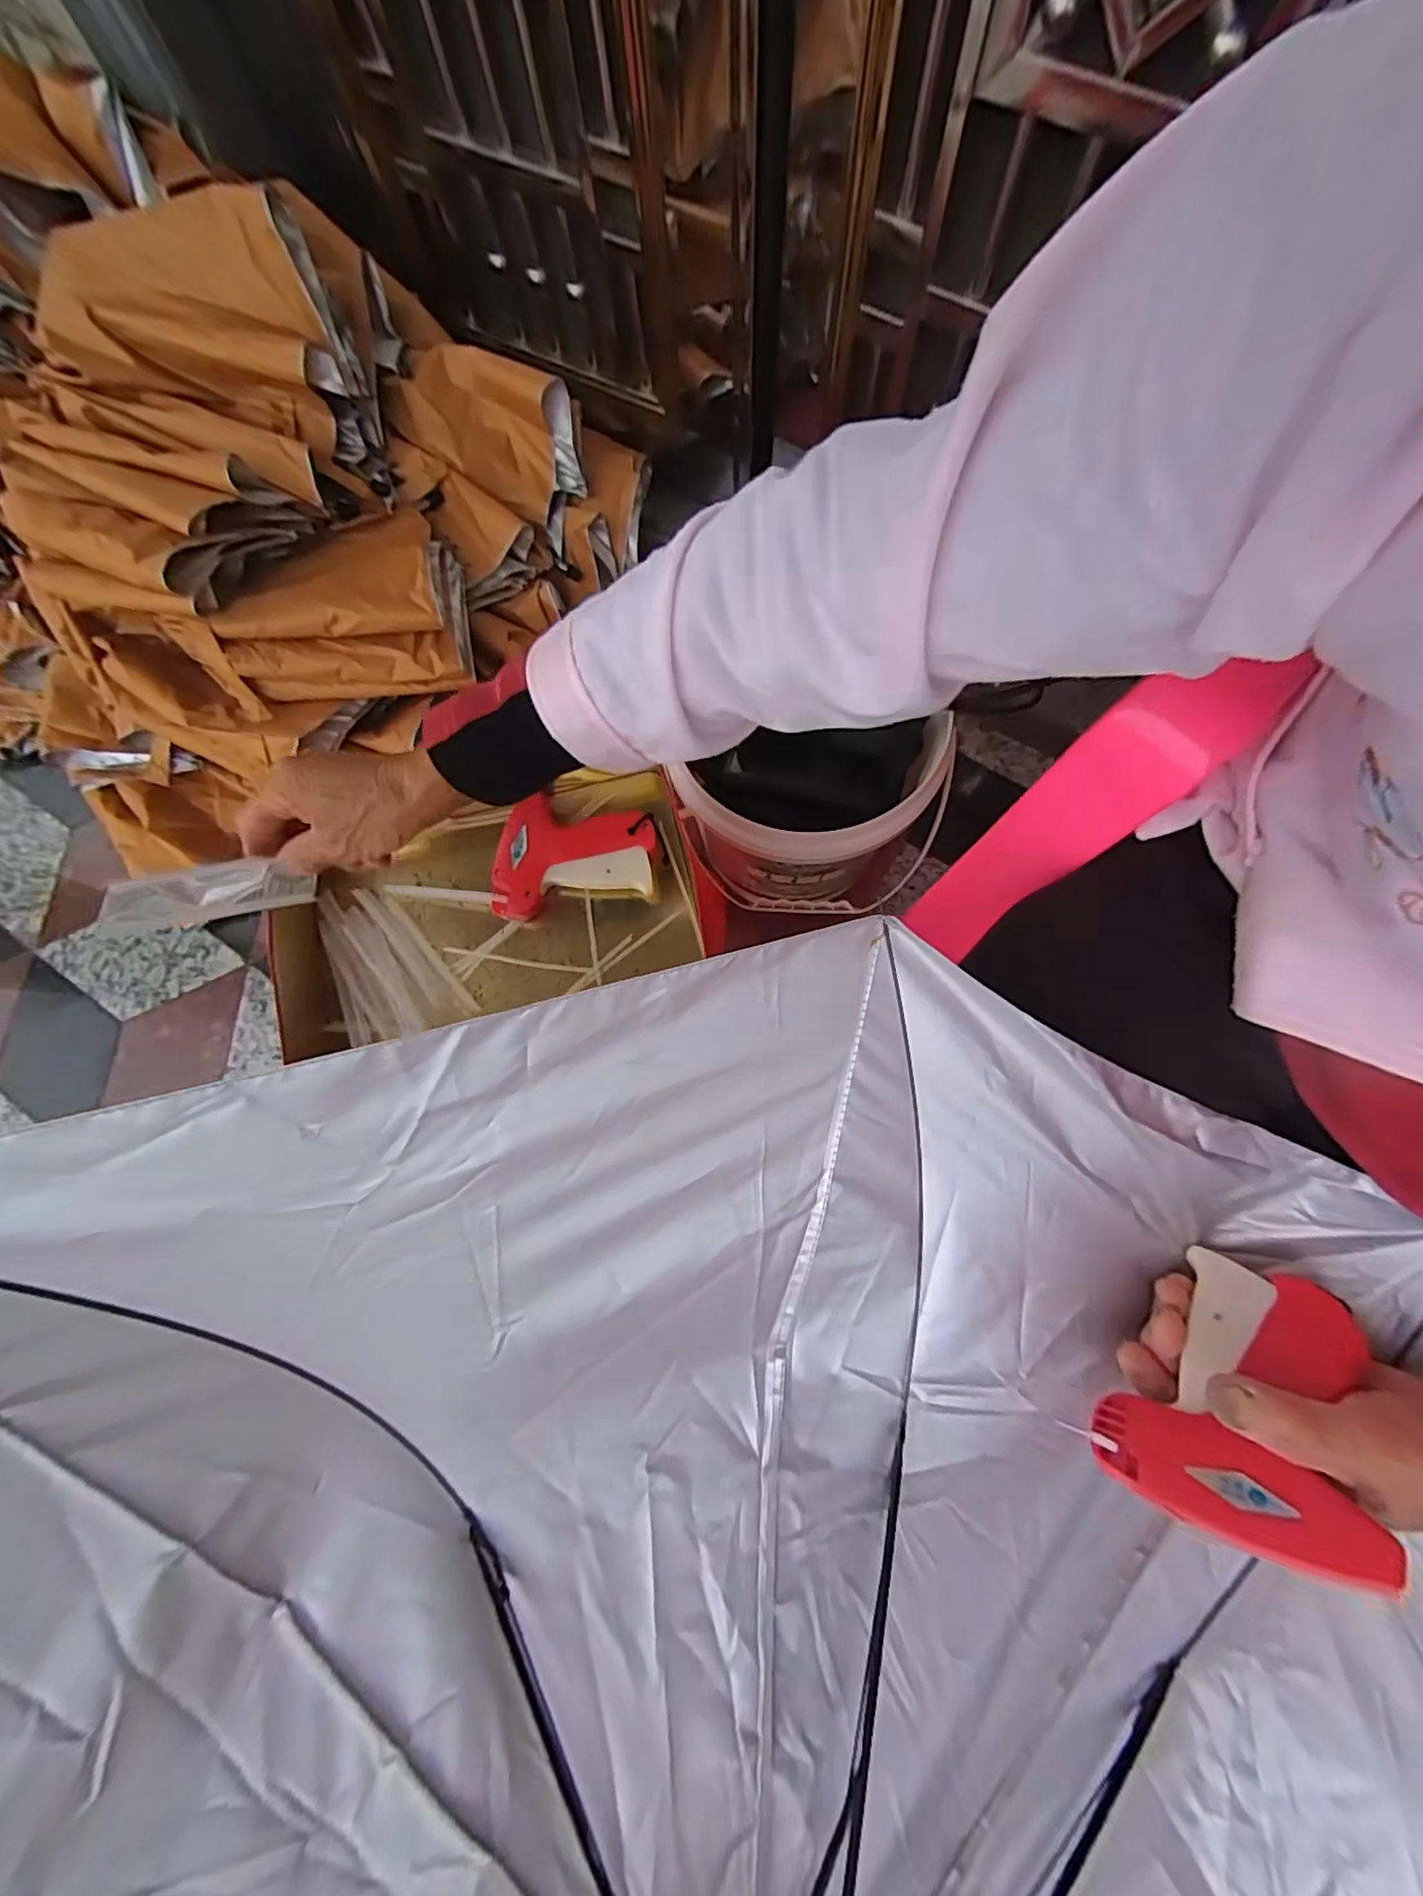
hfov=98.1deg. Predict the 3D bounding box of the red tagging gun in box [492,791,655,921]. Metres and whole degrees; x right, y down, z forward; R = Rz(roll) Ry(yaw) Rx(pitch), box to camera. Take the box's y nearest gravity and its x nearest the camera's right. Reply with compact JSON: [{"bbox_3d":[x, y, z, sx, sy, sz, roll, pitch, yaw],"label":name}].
[{"bbox_3d":[-0.107,-0.069,0.490,0.131,0.036,0.083,-7,76,-1],"label":"red tagging gun in box"}]

